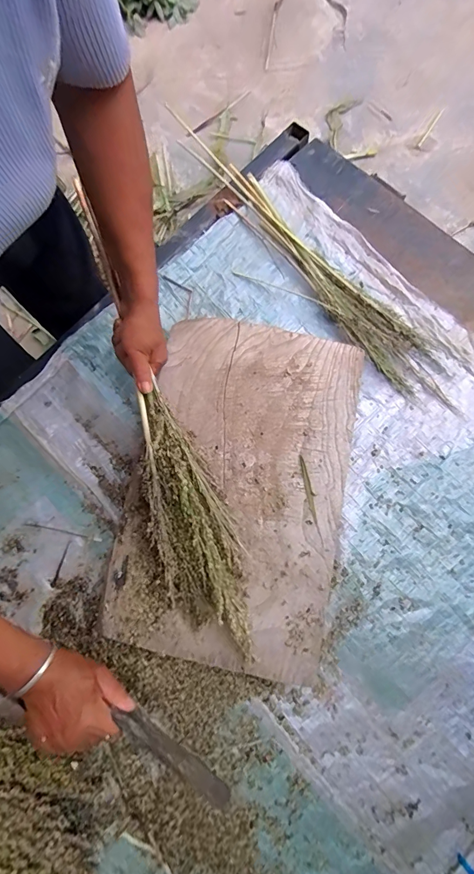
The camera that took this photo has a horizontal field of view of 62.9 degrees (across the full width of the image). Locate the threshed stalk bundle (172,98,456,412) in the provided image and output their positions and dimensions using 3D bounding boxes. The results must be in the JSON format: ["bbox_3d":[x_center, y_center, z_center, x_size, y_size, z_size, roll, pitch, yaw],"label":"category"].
[{"bbox_3d":[0.122,-0.304,0.656,0.091,0.031,0.644,-39,82,-7],"label":"threshed stalk bundle"}]

